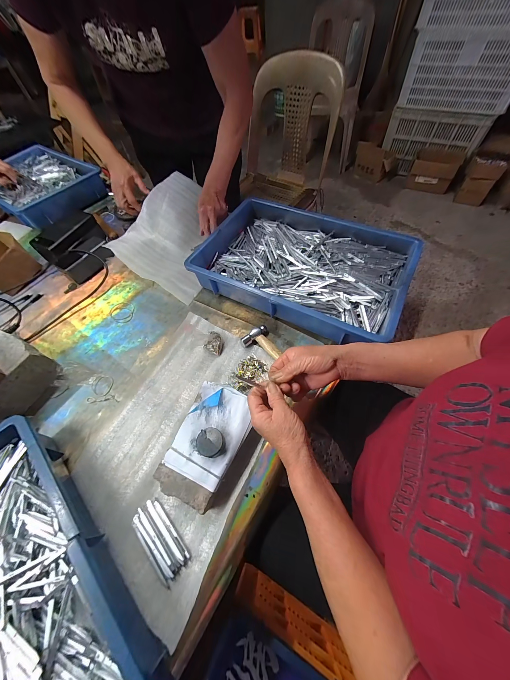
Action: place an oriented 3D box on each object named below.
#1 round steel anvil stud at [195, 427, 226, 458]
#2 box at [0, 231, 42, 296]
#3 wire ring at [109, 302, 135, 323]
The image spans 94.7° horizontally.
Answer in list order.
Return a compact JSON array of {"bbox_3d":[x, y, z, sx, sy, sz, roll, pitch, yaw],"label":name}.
[{"bbox_3d":[-0.064,0.149,0.340,0.037,0.021,0.037,-2,59,4],"label":"round steel anvil stud"},{"bbox_3d":[-0.649,-0.198,0.600,0.144,0.064,0.140,17,62,14],"label":"box"},{"bbox_3d":[-0.313,-0.065,0.552,0.058,0.005,0.063,-2,59,4],"label":"wire ring"}]

